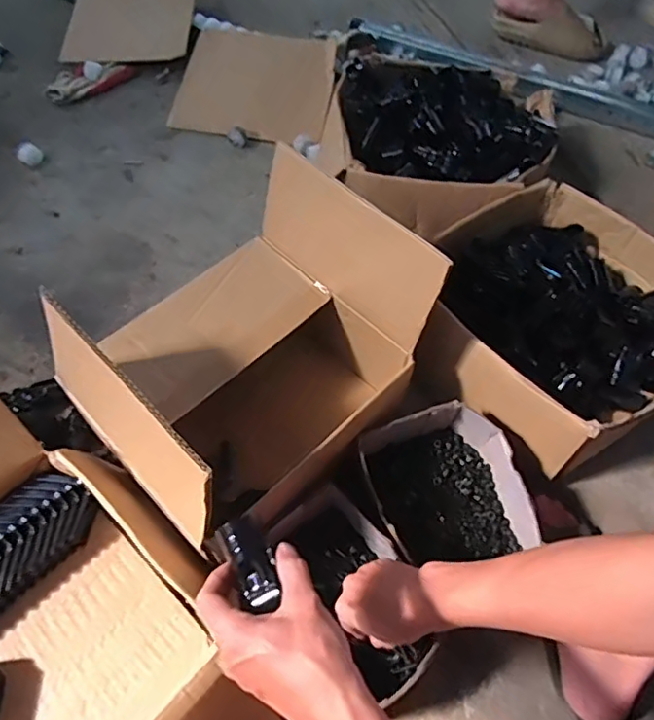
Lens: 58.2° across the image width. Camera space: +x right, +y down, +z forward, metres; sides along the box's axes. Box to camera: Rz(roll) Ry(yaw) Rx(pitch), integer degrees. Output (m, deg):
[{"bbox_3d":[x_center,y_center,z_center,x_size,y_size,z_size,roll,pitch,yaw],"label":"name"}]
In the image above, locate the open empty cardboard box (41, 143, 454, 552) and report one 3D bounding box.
[{"bbox_3d":[-0.089,0.005,0.689,0.279,0.275,0.350,40,65,21],"label":"open empty cardboard box"}]

